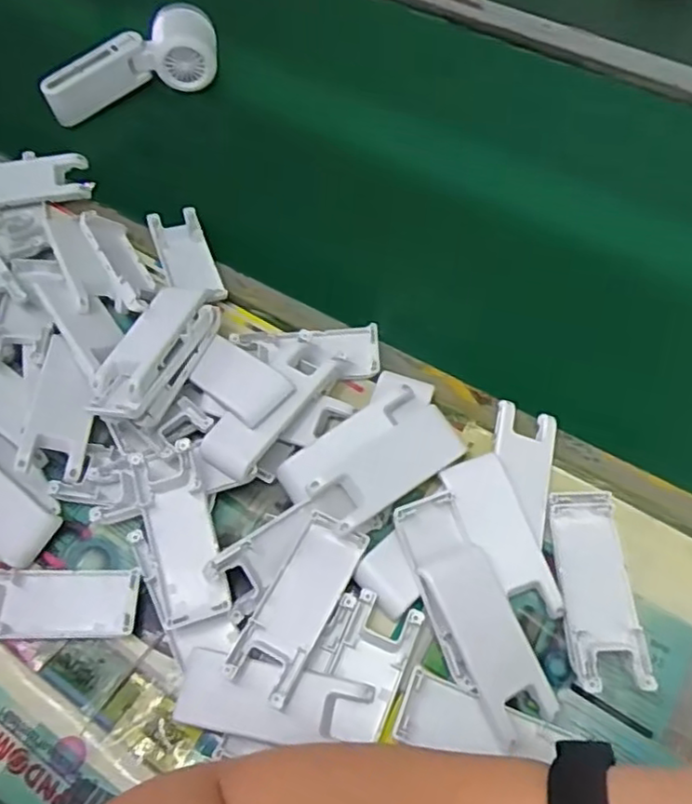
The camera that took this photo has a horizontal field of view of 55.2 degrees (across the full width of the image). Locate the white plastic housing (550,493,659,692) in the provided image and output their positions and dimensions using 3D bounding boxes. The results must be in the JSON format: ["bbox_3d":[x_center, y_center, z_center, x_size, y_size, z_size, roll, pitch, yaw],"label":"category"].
[{"bbox_3d":[0.146,0.109,0.392,0.042,0.020,0.112,-1,61,-1],"label":"white plastic housing"}]

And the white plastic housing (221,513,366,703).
[{"bbox_3d":[-0.026,0.114,0.375,0.037,0.019,0.101,25,64,13],"label":"white plastic housing"}]

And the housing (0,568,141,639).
[{"bbox_3d":[-0.176,0.119,0.392,0.104,0.012,0.039,-1,61,-1],"label":"housing"}]

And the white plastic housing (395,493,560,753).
[{"bbox_3d":[0.071,0.117,0.373,0.044,0.019,0.130,-20,63,-11],"label":"white plastic housing"}]

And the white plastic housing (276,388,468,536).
[{"bbox_3d":[0.017,0.030,0.411,0.106,0.016,0.064,-33,66,-17],"label":"white plastic housing"}]

